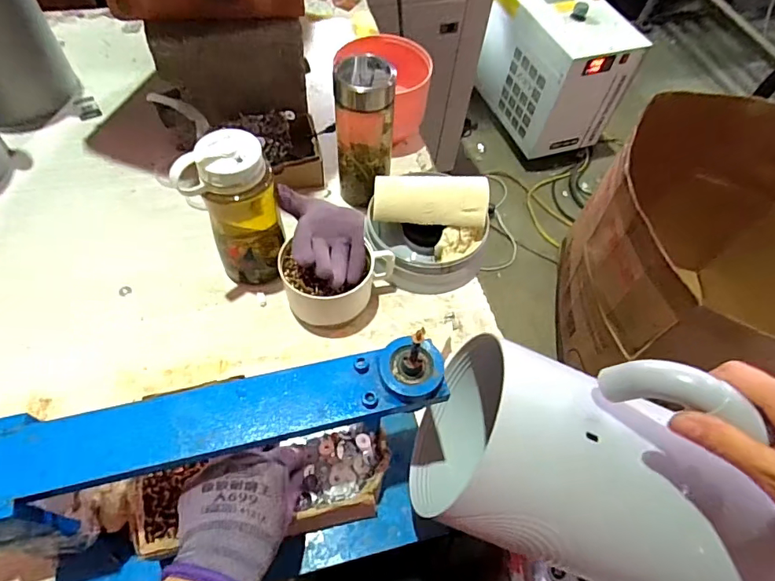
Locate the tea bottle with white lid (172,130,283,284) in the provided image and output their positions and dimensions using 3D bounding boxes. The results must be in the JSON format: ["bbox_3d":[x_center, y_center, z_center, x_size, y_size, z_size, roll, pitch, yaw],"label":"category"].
[{"bbox_3d":[-0.169,-0.080,0.547,0.091,0.184,0.085,-5,59,-8],"label":"tea bottle with white lid"}]

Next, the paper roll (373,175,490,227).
[{"bbox_3d":[0.055,-0.114,0.603,0.143,0.041,0.053,3,58,-3],"label":"paper roll"}]

